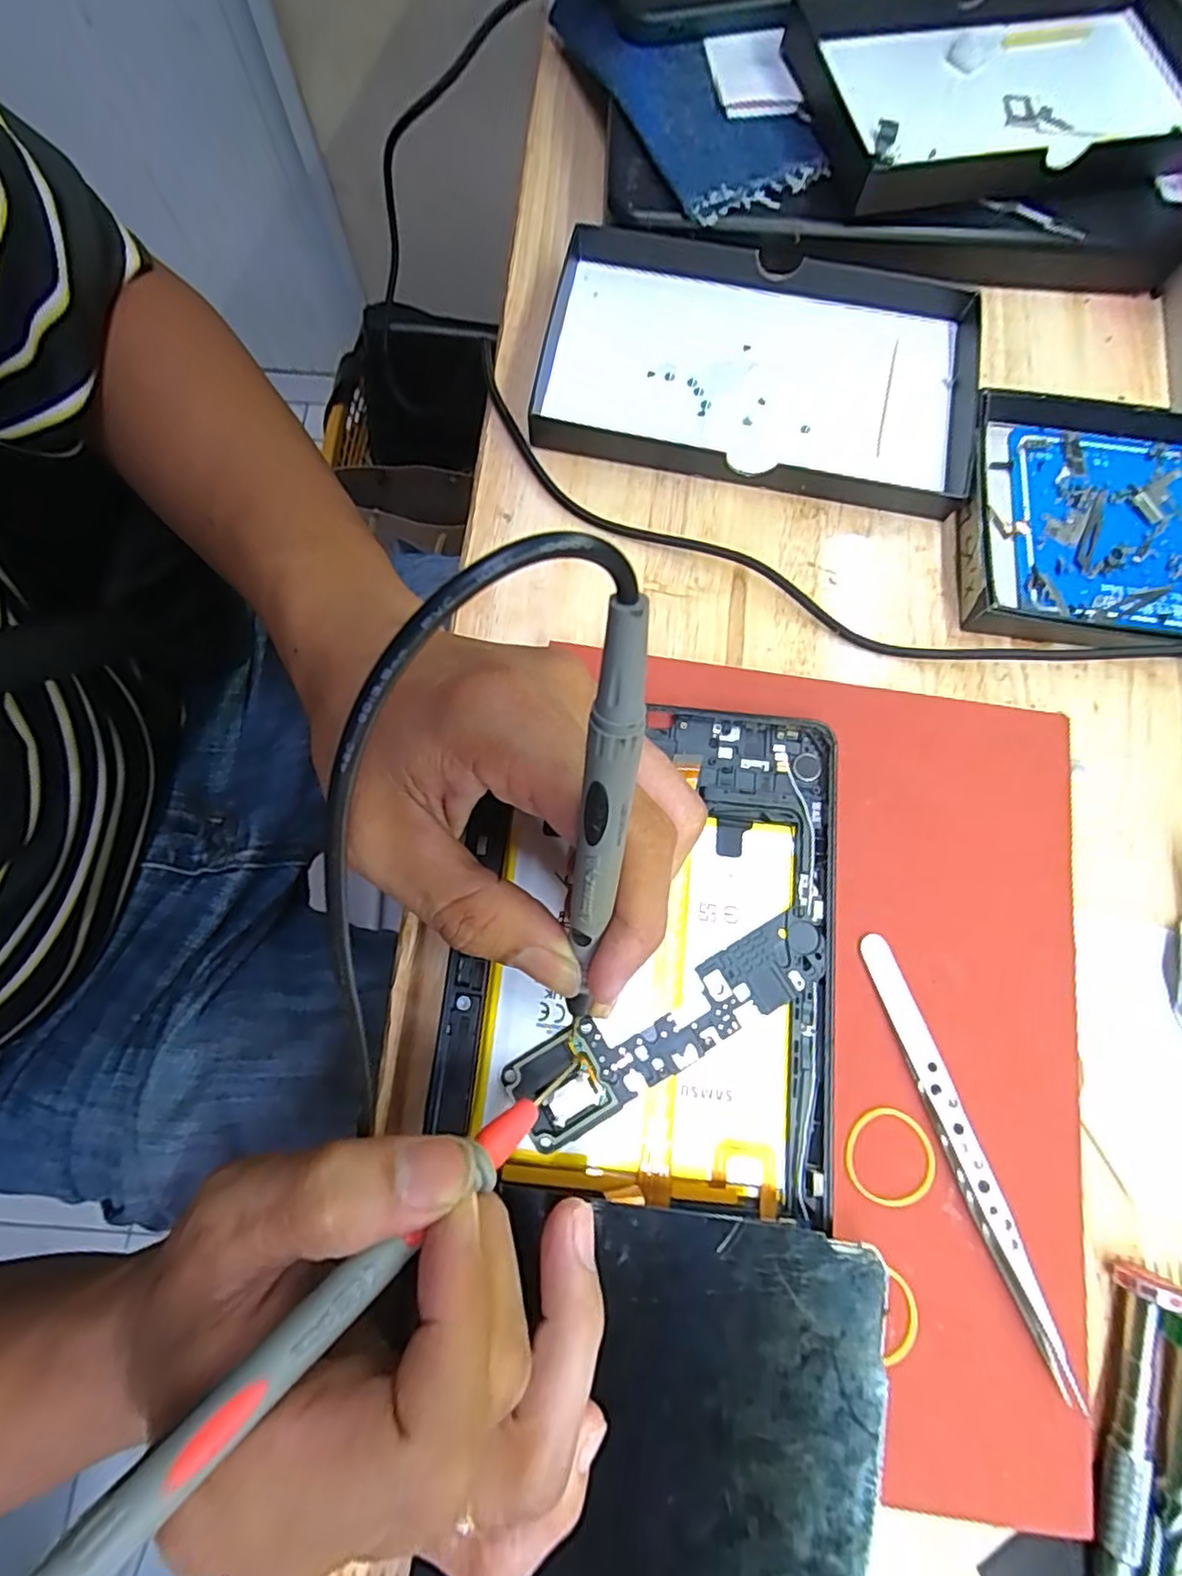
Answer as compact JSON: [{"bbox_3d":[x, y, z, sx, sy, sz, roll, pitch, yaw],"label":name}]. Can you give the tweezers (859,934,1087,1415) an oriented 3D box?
[{"bbox_3d":[0.116,0.113,0.197,0.010,0.010,0.135,-19,78,-6],"label":"tweezers"}]

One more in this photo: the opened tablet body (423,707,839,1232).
[{"bbox_3d":[0.017,0.049,0.210,0.121,0.009,0.155,6,77,0],"label":"opened tablet body"}]

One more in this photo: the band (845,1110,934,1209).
[{"bbox_3d":[0.093,0.115,0.198,0.028,0.004,0.028,13,77,1],"label":"band"}]

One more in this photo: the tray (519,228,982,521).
[{"bbox_3d":[0.068,-0.176,0.269,0.183,0.019,0.105,11,77,1],"label":"tray"}]

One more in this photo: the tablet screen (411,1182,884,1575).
[{"bbox_3d":[0.011,0.218,0.167,0.115,0.004,0.203,8,84,1],"label":"tablet screen"}]

